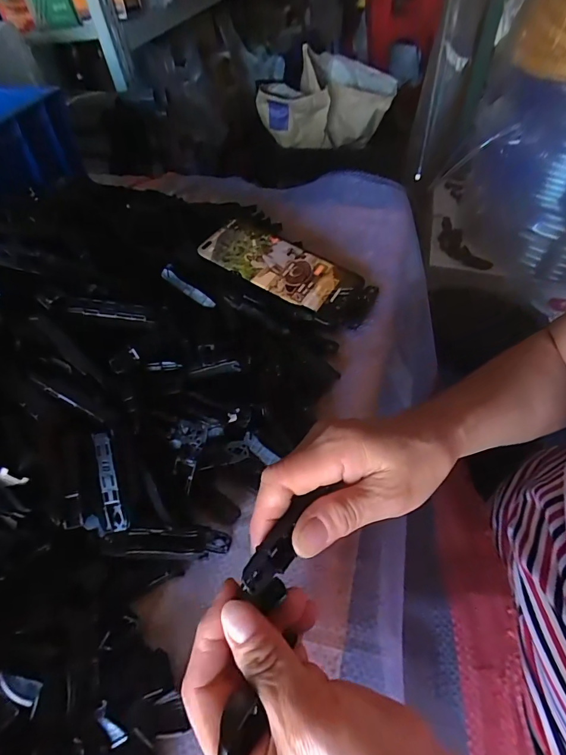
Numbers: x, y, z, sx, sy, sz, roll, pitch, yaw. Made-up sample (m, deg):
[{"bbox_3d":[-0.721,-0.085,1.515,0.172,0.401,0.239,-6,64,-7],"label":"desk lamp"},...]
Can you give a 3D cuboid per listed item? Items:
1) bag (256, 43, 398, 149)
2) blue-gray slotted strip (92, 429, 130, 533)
[{"bbox_3d":[0.085,-0.733,1.107,0.368,0.186,0.172,-28,54,-16],"label":"bag"},{"bbox_3d":[-0.109,0.066,0.258,0.014,0.004,0.062,-11,91,-2],"label":"blue-gray slotted strip"}]

